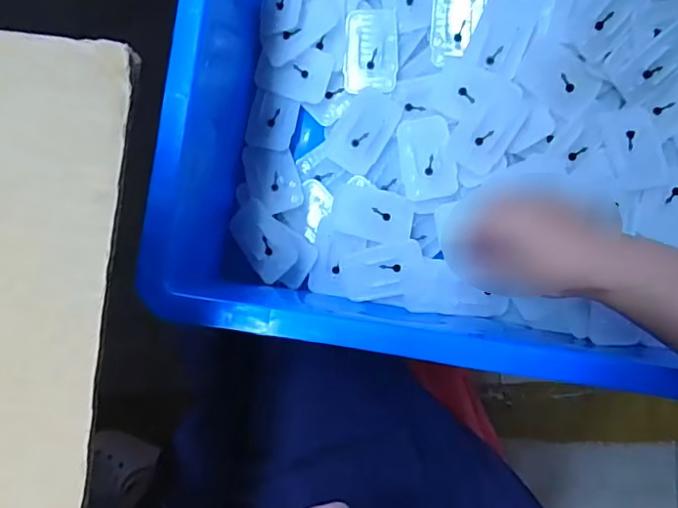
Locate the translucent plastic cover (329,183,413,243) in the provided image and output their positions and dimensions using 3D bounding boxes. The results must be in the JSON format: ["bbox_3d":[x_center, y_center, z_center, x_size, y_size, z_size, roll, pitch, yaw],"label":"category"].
[{"bbox_3d":[0.030,-0.034,0.477,0.067,0.010,0.042,13,87,2],"label":"translucent plastic cover"}]

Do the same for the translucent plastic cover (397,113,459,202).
[{"bbox_3d":[0.076,-0.082,0.472,0.044,0.010,0.069,-8,86,0],"label":"translucent plastic cover"}]

